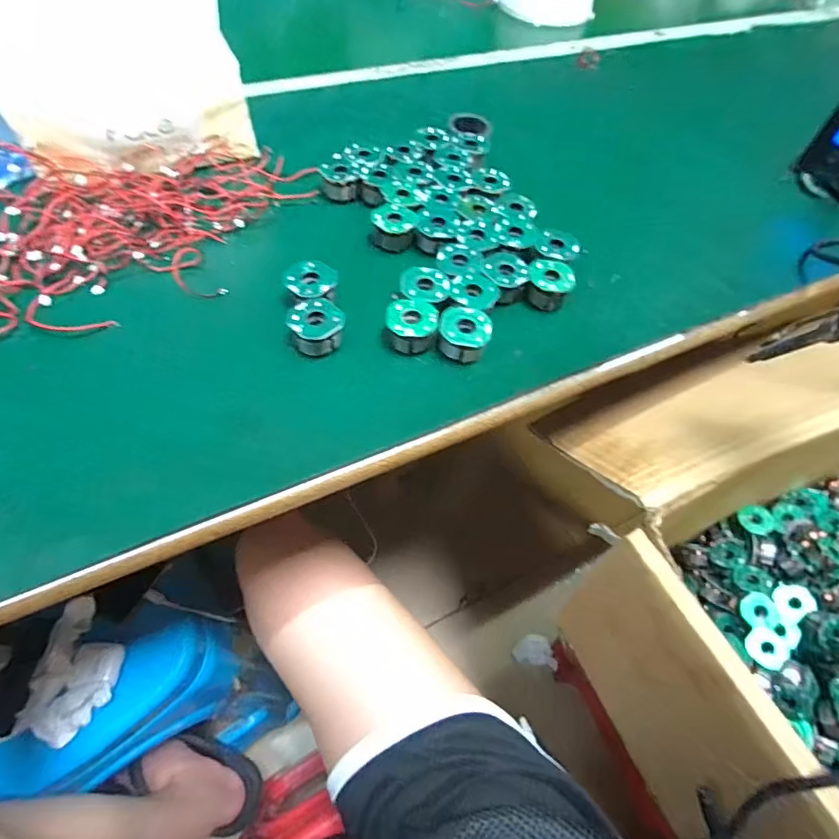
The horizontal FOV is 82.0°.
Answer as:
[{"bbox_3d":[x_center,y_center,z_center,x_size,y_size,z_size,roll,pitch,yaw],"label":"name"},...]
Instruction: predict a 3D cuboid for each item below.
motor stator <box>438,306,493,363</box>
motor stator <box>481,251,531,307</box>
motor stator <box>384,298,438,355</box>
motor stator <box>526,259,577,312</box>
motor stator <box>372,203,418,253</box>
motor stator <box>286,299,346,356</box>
[{"bbox_3d":[0.027,-0.051,0.303,0.031,0.022,0.030,19,57,7],"label":"motor stator"},{"bbox_3d":[0.059,-0.097,0.336,0.032,0.023,0.036,12,56,3],"label":"motor stator"},{"bbox_3d":[-0.005,-0.055,0.301,0.031,0.020,0.033,2,56,-4],"label":"motor stator"},{"bbox_3d":[0.089,-0.093,0.335,0.031,0.022,0.031,12,56,3],"label":"motor stator"},{"bbox_3d":[-0.018,-0.141,0.354,0.031,0.020,0.031,11,56,2],"label":"motor stator"},{"bbox_3d":[-0.063,-0.057,0.296,0.033,0.018,0.032,2,56,-4],"label":"motor stator"}]

